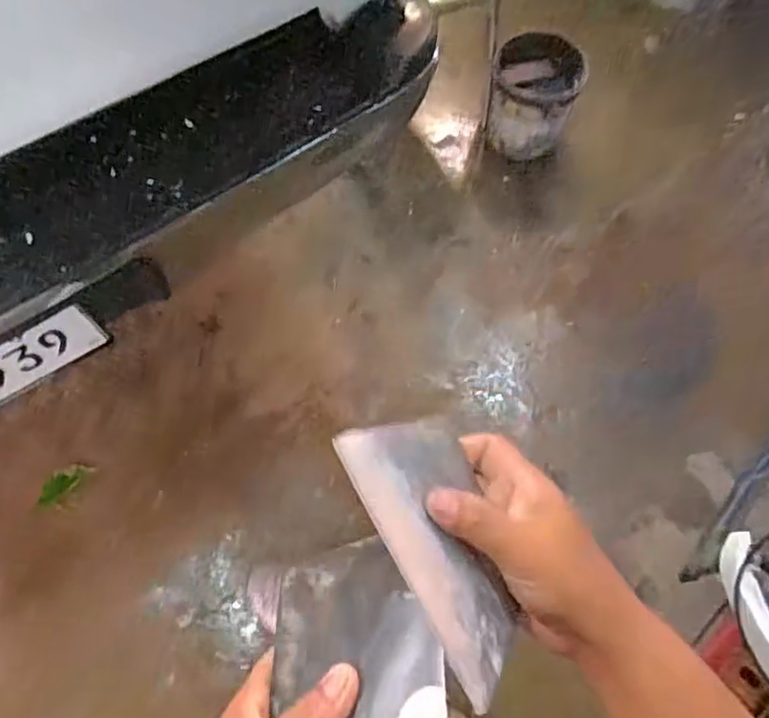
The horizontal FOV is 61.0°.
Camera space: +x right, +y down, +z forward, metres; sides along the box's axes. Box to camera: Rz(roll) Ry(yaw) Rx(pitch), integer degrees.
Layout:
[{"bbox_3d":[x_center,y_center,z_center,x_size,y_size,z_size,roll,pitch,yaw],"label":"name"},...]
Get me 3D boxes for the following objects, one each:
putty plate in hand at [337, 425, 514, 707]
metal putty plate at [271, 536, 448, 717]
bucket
[{"bbox_3d":[0.036,0.094,0.355,0.094,0.006,0.139,-18,78,-52],"label":"putty plate in hand"},{"bbox_3d":[-0.015,0.156,0.322,0.093,0.008,0.136,-22,43,19],"label":"metal putty plate"},{"bbox_3d":[0.375,-0.665,1.664,0.214,0.240,0.198,0,68,0],"label":"bucket"}]

